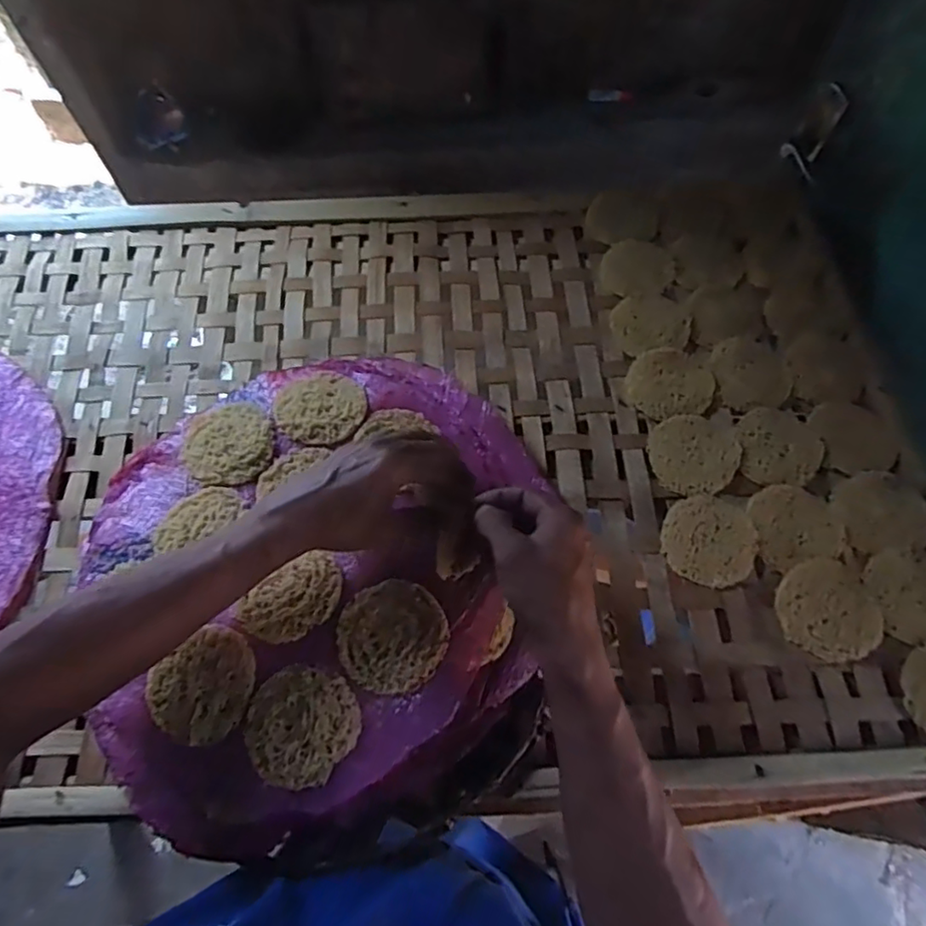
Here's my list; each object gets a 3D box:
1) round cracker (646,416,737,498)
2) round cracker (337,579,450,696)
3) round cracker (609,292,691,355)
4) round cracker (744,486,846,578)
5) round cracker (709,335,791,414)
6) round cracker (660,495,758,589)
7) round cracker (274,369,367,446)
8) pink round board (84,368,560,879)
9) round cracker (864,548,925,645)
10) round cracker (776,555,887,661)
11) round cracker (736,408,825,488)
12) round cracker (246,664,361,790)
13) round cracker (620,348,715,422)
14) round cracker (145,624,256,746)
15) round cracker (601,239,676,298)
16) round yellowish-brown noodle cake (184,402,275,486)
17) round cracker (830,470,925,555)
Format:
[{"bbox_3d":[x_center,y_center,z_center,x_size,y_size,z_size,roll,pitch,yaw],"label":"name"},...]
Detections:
[{"bbox_3d":[0.214,-0.009,0.567,0.077,0.004,0.078,-1,66,2],"label":"round cracker"},{"bbox_3d":[-0.052,0.126,0.452,0.076,0.008,0.079,0,65,0],"label":"round cracker"},{"bbox_3d":[0.192,-0.144,0.628,0.075,0.006,0.069,-1,66,2],"label":"round cracker"},{"bbox_3d":[0.291,0.053,0.535,0.073,0.004,0.072,-1,66,2],"label":"round cracker"},{"bbox_3d":[0.284,-0.090,0.599,0.074,0.008,0.076,-1,66,2],"label":"round cracker"},{"bbox_3d":[0.215,0.067,0.534,0.076,0.007,0.078,-1,66,2],"label":"round cracker"},{"bbox_3d":[-0.125,-0.050,0.541,0.084,0.016,0.073,35,70,15],"label":"round cracker"},{"bbox_3d":[-0.101,0.085,0.486,0.359,0.053,0.377,-1,66,2],"label":"pink round board"},{"bbox_3d":[0.378,0.107,0.507,0.075,0.006,0.074,-1,66,2],"label":"round cracker"},{"bbox_3d":[0.302,0.122,0.507,0.078,0.005,0.081,-1,66,2],"label":"round cracker"},{"bbox_3d":[0.294,-0.016,0.567,0.072,0.004,0.078,-1,66,2],"label":"round cracker"},{"bbox_3d":[-0.112,0.183,0.425,0.075,0.010,0.074,0,65,0],"label":"round cracker"},{"bbox_3d":[0.201,-0.075,0.600,0.078,0.009,0.076,-1,66,2],"label":"round cracker"},{"bbox_3d":[-0.185,0.161,0.438,0.078,0.016,0.068,-30,69,-13],"label":"round cracker"},{"bbox_3d":[0.187,-0.210,0.657,0.074,0.006,0.075,-1,66,2],"label":"round cracker"},{"bbox_3d":[-0.201,-0.017,0.526,0.072,0.008,0.081,-37,70,-15],"label":"round yellowish-brown noodle cake"},{"bbox_3d":[0.366,0.041,0.537,0.075,0.006,0.071,-1,66,2],"label":"round cracker"}]

